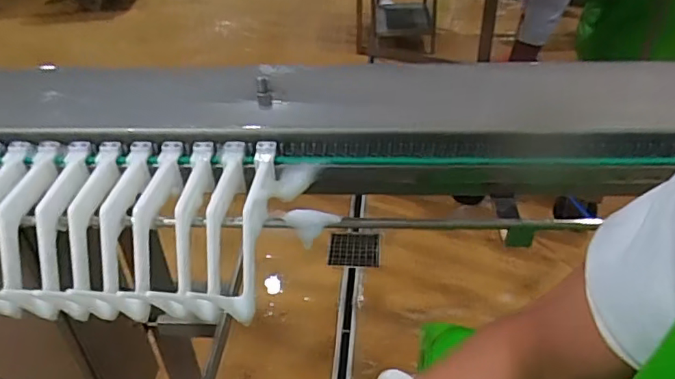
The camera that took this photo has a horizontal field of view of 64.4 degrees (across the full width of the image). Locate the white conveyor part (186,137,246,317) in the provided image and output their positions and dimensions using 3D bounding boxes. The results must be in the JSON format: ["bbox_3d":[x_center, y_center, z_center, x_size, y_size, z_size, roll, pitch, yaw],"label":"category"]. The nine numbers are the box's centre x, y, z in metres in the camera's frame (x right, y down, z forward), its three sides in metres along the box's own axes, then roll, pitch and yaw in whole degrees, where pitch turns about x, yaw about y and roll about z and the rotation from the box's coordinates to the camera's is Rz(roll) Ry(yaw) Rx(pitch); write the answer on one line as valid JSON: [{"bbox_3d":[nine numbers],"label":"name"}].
[{"bbox_3d":[-0.121,0.037,0.563,0.021,0.073,0.187,4,70,9],"label":"white conveyor part"}]

